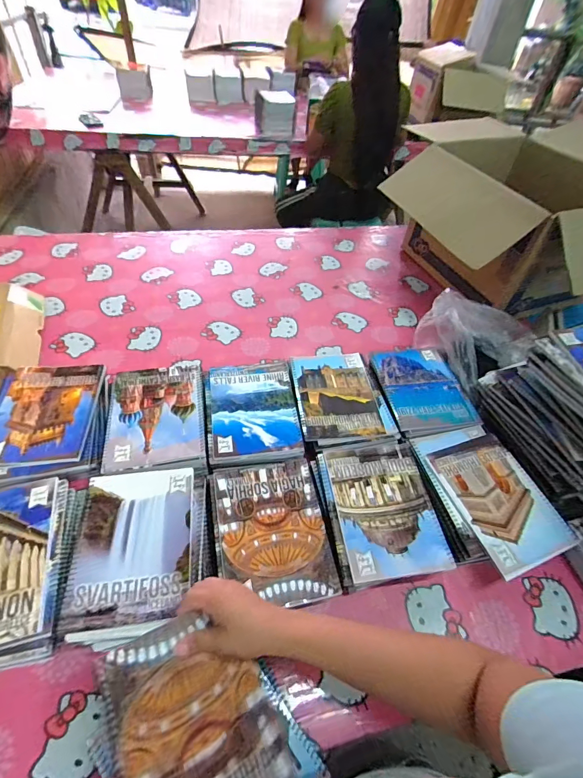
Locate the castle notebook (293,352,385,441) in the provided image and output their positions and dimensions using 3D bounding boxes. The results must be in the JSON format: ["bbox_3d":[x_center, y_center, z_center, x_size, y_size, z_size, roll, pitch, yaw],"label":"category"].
[{"bbox_3d":[0.083,0.004,0.694,0.148,0.007,0.189,-2,50,-8],"label":"castle notebook"}]

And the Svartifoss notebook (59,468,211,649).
[{"bbox_3d":[-0.203,0.207,0.495,0.176,0.012,0.206,-4,50,-10],"label":"Svartifoss notebook"}]

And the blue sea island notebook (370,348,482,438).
[{"bbox_3d":[0.258,-0.004,0.718,0.156,0.008,0.201,-4,50,-10],"label":"blue sea island notebook"}]

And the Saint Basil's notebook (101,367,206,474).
[{"bbox_3d":[-0.229,0.040,0.629,0.152,0.008,0.195,-5,51,-11],"label":"Saint Basil's notebook"}]

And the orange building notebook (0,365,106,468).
[{"bbox_3d":[-0.409,0.036,0.610,0.158,0.007,0.194,-1,50,-8],"label":"orange building notebook"}]

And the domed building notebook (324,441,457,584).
[{"bbox_3d":[0.141,0.179,0.567,0.146,0.023,0.198,-4,50,-10],"label":"domed building notebook"}]

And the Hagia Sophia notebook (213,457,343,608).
[{"bbox_3d":[-0.027,0.196,0.529,0.147,0.008,0.199,-7,51,-12],"label":"Hagia Sophia notebook"}]

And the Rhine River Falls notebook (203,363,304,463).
[{"bbox_3d":[-0.069,0.033,0.656,0.157,0.011,0.202,-6,51,-11],"label":"Rhine River Falls notebook"}]

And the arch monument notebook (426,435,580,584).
[{"bbox_3d":[0.329,0.168,0.580,0.145,0.014,0.196,-14,53,-17],"label":"arch monument notebook"}]

